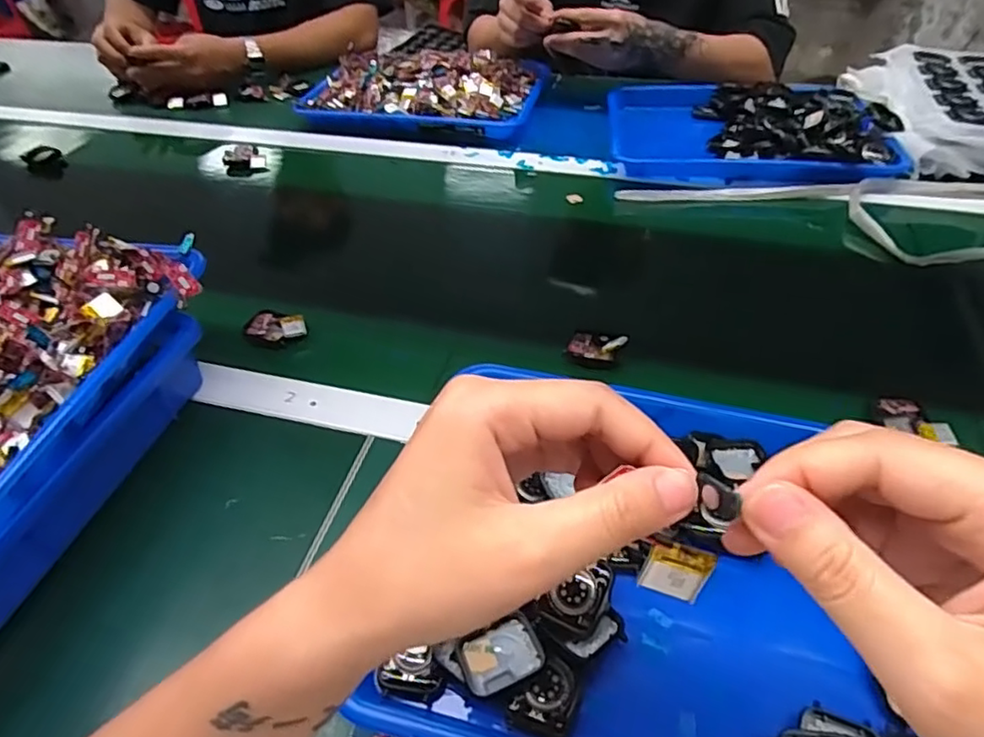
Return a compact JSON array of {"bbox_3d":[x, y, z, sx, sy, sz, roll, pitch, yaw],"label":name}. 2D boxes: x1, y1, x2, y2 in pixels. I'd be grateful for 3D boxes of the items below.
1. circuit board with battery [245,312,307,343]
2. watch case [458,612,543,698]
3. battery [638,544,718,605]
[{"bbox_3d":[-0.192,-0.039,0.559,0.053,0.012,0.031,2,45,5],"label":"circuit board with battery"},{"bbox_3d":[0.005,0.150,0.325,0.041,0.007,0.032,-18,46,-15],"label":"watch case"},{"bbox_3d":[0.058,0.064,0.196,0.019,0.020,0.004,17,26,4],"label":"battery"}]

